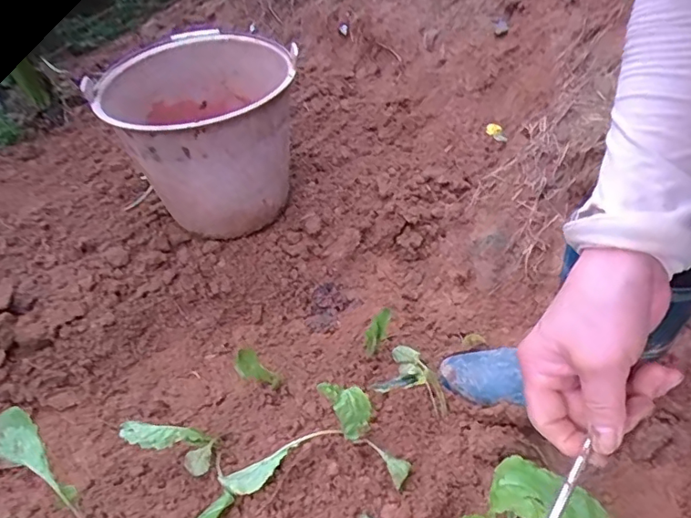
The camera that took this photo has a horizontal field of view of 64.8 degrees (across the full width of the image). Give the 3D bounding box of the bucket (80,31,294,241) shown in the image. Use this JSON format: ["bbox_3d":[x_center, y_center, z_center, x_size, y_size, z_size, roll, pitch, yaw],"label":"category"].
[{"bbox_3d":[-0.253,-0.219,1.018,0.322,0.315,0.335,-3,37,3],"label":"bucket"}]

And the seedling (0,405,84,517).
[{"bbox_3d":[-0.369,0.246,0.653,0.153,0.029,0.049,46,53,6],"label":"seedling"}]

